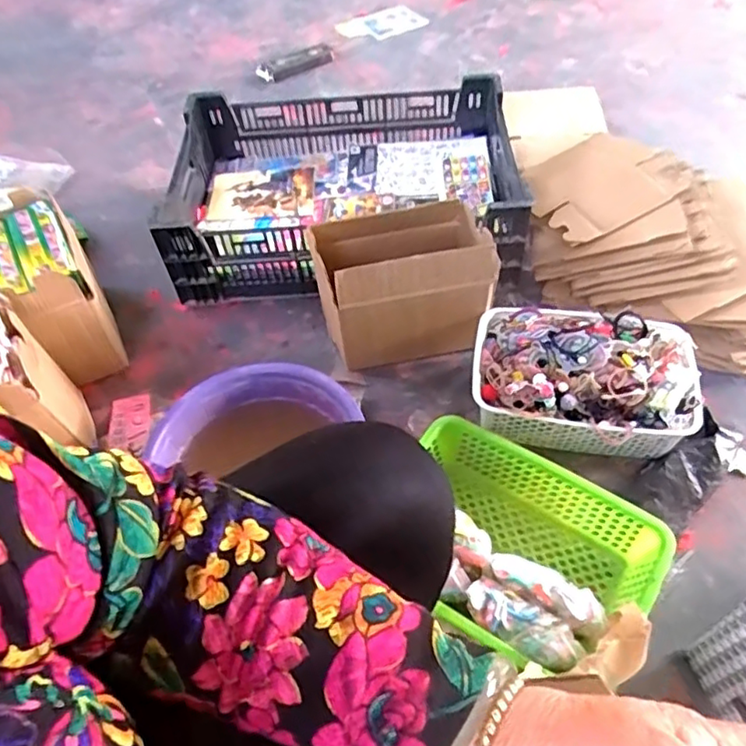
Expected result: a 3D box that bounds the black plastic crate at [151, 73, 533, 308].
[{"bbox_3d":[-0.042,-0.330,1.124,0.598,0.185,0.394,-1,51,4],"label":"black plastic crate"}]

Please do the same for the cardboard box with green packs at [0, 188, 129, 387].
[{"bbox_3d":[-0.553,-0.134,1.022,0.186,0.225,0.312,-30,55,-19],"label":"cardboard box with green packs"}]

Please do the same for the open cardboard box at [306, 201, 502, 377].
[{"bbox_3d":[0.045,-0.130,0.939,0.244,0.213,0.131,-8,54,-3],"label":"open cardboard box"}]

